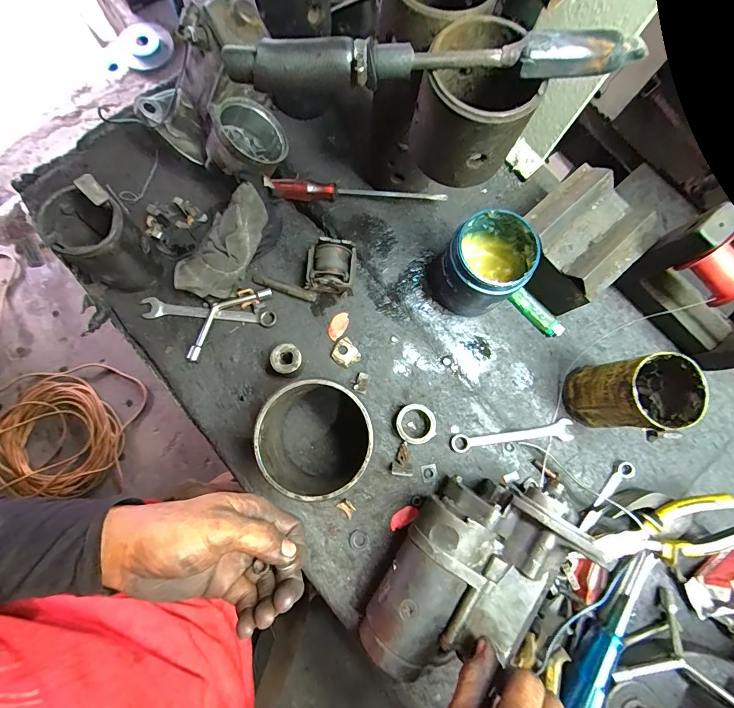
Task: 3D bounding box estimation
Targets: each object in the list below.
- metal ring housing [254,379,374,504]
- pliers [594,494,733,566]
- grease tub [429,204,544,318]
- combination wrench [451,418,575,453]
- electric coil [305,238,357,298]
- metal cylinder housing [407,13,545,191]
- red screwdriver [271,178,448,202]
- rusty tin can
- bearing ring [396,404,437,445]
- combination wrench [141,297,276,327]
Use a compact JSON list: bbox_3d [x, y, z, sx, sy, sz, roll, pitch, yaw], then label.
[{"bbox_3d":[-0.048,0.086,0.384,0.103,0.118,0.102,0,79,-1],"label":"metal ring housing"},{"bbox_3d":[0.323,0.190,0.392,0.156,0.025,0.053,-15,80,-6],"label":"pliers"},{"bbox_3d":[0.132,-0.101,0.426,0.095,0.100,0.090,0,79,-1],"label":"grease tub"},{"bbox_3d":[0.173,0.098,0.439,0.145,0.007,0.024,-6,79,-2],"label":"combination wrench"},{"bbox_3d":[-0.043,-0.105,0.453,0.058,0.046,0.060,5,79,0],"label":"electric coil"},{"bbox_3d":[0.087,-0.199,0.298,0.083,0.093,0.086,1,79,-3],"label":"metal cylinder housing"},{"bbox_3d":[-0.010,-0.207,0.479,0.218,0.023,0.023,4,79,0],"label":"red screwdriver"},{"bbox_3d":[0.284,0.046,0.400,0.085,0.110,0.075,-1,79,-1],"label":"rusty tin can"},{"bbox_3d":[0.057,0.083,0.435,0.045,0.019,0.045,0,79,-1],"label":"bearing ring"},{"bbox_3d":[-0.196,-0.051,0.461,0.166,0.007,0.023,4,79,0],"label":"combination wrench"}]

